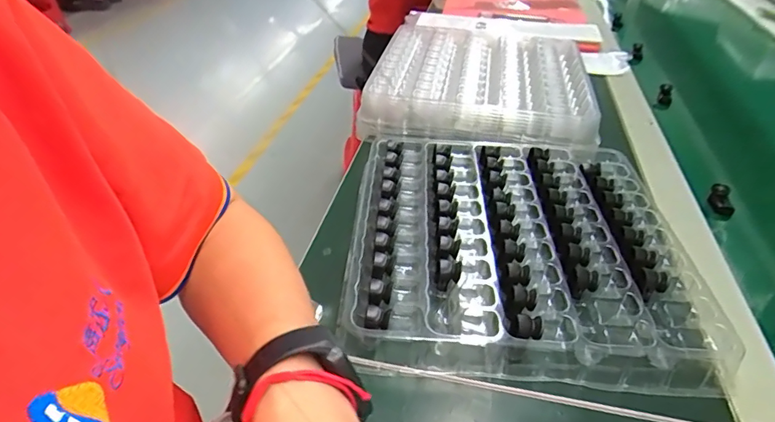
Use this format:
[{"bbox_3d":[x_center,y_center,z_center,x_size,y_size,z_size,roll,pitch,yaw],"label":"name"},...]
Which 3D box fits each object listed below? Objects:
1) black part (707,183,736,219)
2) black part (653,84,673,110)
[{"bbox_3d":[0.324,-0.010,0.467,0.012,0.026,0.030,4,40,4],"label":"black part"},{"bbox_3d":[0.382,-0.157,0.665,0.020,0.033,0.018,25,46,26],"label":"black part"}]

